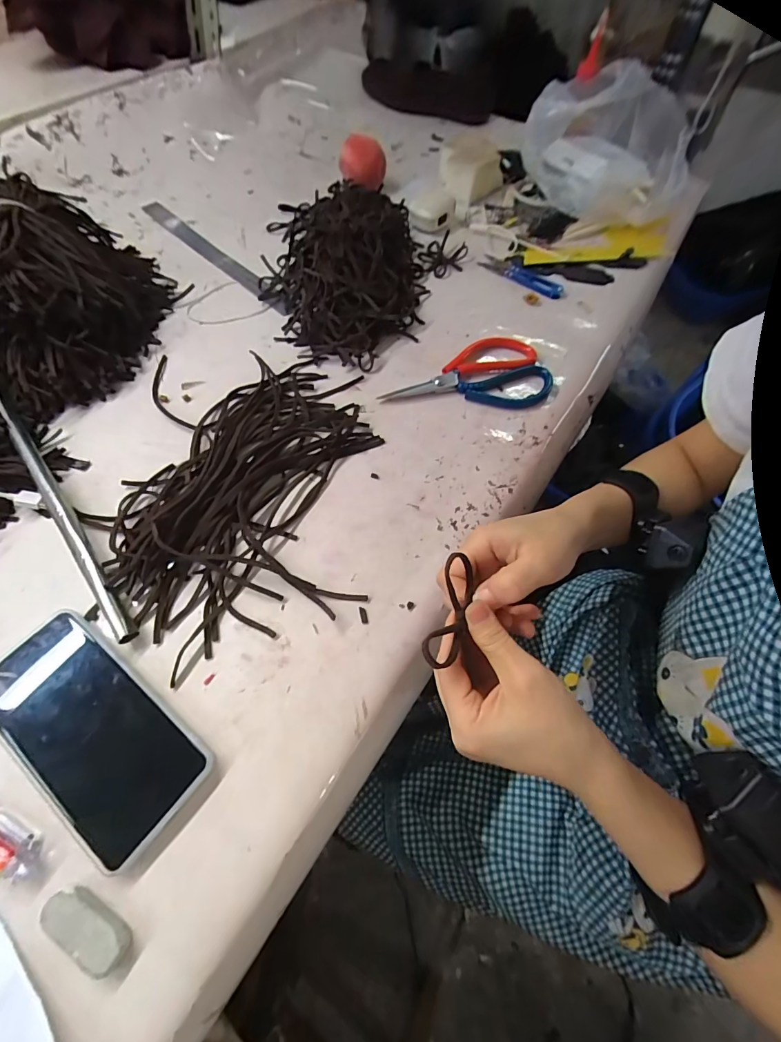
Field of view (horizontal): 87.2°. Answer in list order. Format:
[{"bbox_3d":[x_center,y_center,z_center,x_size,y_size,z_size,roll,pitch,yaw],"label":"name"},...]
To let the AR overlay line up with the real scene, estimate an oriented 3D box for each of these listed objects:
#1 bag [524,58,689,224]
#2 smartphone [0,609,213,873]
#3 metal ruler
[{"bbox_3d":[0.308,-0.512,0.565,0.163,0.146,0.197,-40,70,-21],"label":"bag"},{"bbox_3d":[-0.200,0.135,0.271,0.165,0.011,0.078,34,66,16],"label":"smartphone"},{"bbox_3d":[-0.240,-0.362,0.548,0.030,0.009,0.316,-40,70,-21],"label":"metal ruler"}]

